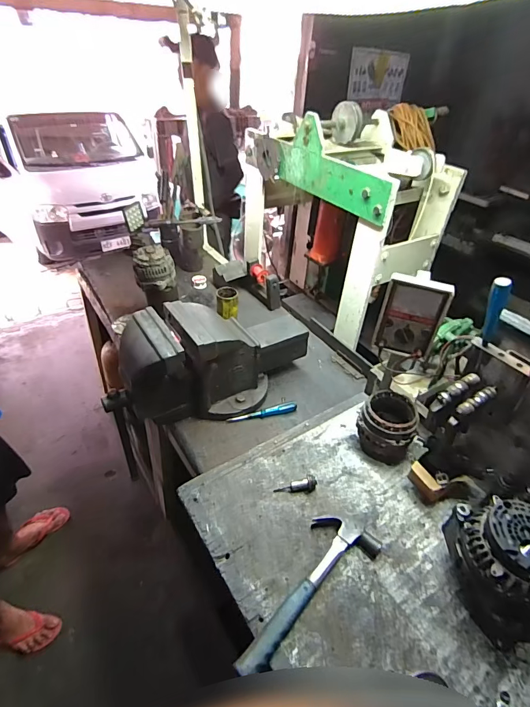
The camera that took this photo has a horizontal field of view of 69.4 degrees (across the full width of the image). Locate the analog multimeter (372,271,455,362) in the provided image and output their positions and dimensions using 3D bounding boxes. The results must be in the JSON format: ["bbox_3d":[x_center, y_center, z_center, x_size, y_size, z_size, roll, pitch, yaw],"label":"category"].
[{"bbox_3d":[0.314,-0.079,0.822,0.122,0.177,0.046,17,41,14],"label":"analog multimeter"}]

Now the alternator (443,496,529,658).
[{"bbox_3d":[0.417,0.361,0.650,0.151,0.196,0.184,-2,40,-8],"label":"alternator"}]

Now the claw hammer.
[{"bbox_3d":[0.071,0.417,0.688,0.120,0.029,0.326,34,48,31],"label":"claw hammer"}]

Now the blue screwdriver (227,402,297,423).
[{"bbox_3d":[-0.004,0.165,1.056,0.198,0.019,0.025,-11,42,-18],"label":"blue screwdriver"}]

